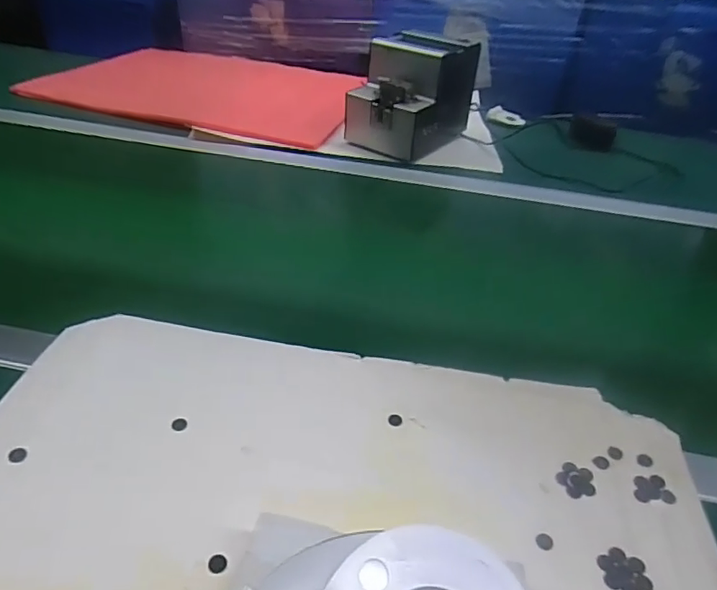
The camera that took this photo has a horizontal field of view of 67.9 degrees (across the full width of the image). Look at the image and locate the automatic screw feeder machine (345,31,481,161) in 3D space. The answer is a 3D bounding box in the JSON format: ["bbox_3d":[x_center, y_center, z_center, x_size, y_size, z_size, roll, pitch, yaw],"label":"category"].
[{"bbox_3d":[0.082,-0.312,0.828,0.124,0.147,0.171,26,42,25],"label":"automatic screw feeder machine"}]

